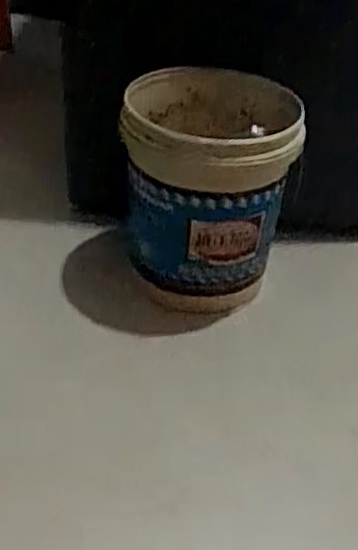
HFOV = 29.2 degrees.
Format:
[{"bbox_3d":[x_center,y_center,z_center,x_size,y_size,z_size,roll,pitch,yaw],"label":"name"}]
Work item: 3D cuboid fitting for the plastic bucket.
[{"bbox_3d":[0.042,-0.133,1.140,0.266,0.329,0.229,7,36,1],"label":"plastic bucket"}]

